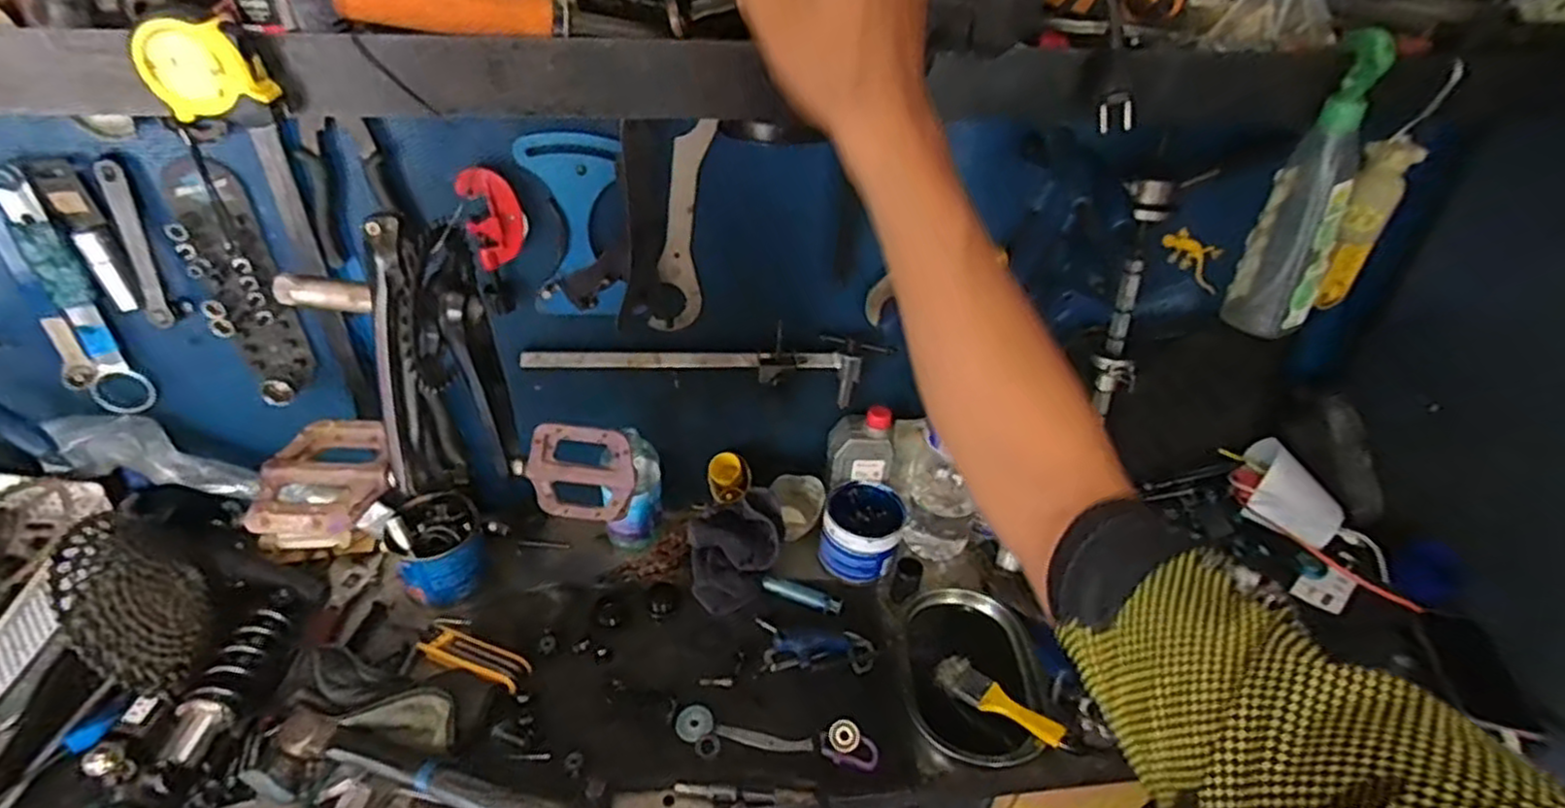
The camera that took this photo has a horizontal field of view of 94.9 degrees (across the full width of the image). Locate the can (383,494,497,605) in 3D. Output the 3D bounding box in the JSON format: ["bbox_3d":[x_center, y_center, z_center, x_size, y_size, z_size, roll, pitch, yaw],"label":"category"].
[{"bbox_3d":[-0.406,0.173,0.856,0.098,0.102,0.090,2,36,-1],"label":"can"}]

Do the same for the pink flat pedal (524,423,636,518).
[{"bbox_3d":[-0.186,0.064,0.668,0.095,0.098,0.021,1,36,-3],"label":"pink flat pedal"}]

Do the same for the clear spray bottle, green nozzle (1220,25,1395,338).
[{"bbox_3d":[0.439,-0.172,0.590,0.063,0.234,0.050,23,40,25],"label":"clear spray bottle, green nozzle"}]

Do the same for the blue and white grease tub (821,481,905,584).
[{"bbox_3d":[0.102,0.164,0.924,0.096,0.080,0.103,2,36,-1],"label":"blue and white grease tub"}]

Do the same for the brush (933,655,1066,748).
[{"bbox_3d":[0.226,0.314,0.762,0.041,0.014,0.140,-41,46,-21],"label":"brush"}]

